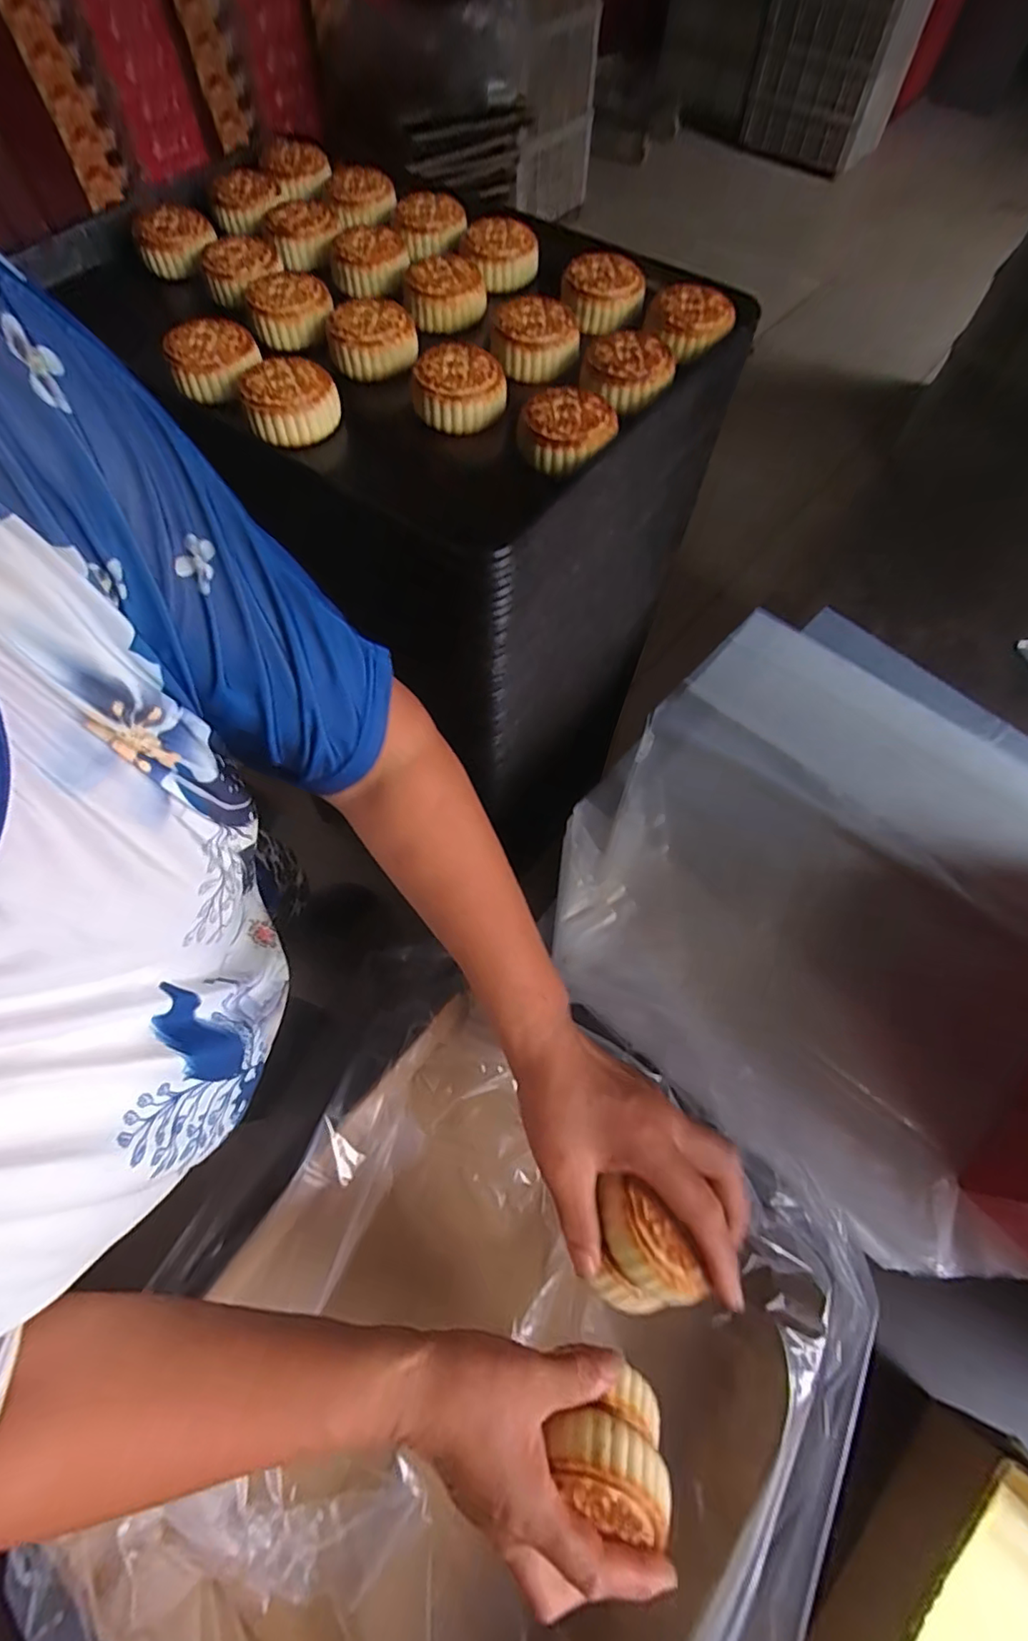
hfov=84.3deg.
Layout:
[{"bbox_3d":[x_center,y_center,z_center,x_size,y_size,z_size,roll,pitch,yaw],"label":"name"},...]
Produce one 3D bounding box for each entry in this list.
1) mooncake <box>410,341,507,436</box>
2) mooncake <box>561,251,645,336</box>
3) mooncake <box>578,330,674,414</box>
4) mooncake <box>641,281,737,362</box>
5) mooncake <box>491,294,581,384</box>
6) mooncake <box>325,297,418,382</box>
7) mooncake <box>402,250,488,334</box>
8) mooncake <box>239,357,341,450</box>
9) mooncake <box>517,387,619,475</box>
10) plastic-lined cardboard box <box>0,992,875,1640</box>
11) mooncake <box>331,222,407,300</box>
[{"bbox_3d":[-0.045,-0.354,0.465,0.074,0.030,0.074,-8,66,-4],"label":"mooncake"},{"bbox_3d":[0.084,-0.499,0.535,0.074,0.042,0.074,6,66,2],"label":"mooncake"},{"bbox_3d":[0.092,-0.372,0.467,0.072,0.028,0.072,6,66,2],"label":"mooncake"},{"bbox_3d":[0.154,-0.440,0.500,0.065,0.024,0.073,-6,66,-3],"label":"mooncake"},{"bbox_3d":[0.019,-0.425,0.503,0.073,0.037,0.073,1,66,0],"label":"mooncake"},{"bbox_3d":[-0.123,-0.420,0.495,0.074,0.028,0.074,6,66,2],"label":"mooncake"},{"bbox_3d":[-0.064,-0.491,0.530,0.076,0.032,0.073,-10,66,-5],"label":"mooncake"},{"bbox_3d":[-0.179,-0.337,0.458,0.070,0.033,0.070,-17,67,-8],"label":"mooncake"},{"bbox_3d":[0.042,-0.298,0.434,0.070,0.026,0.070,0,66,0],"label":"mooncake"},{"bbox_3d":[-0.018,0.423,0.393,0.402,0.099,0.486,31,71,14],"label":"plastic-lined cardboard box"},{"bbox_3d":[-0.140,-0.541,0.551,0.073,0.035,0.073,-8,66,-4],"label":"mooncake"}]

